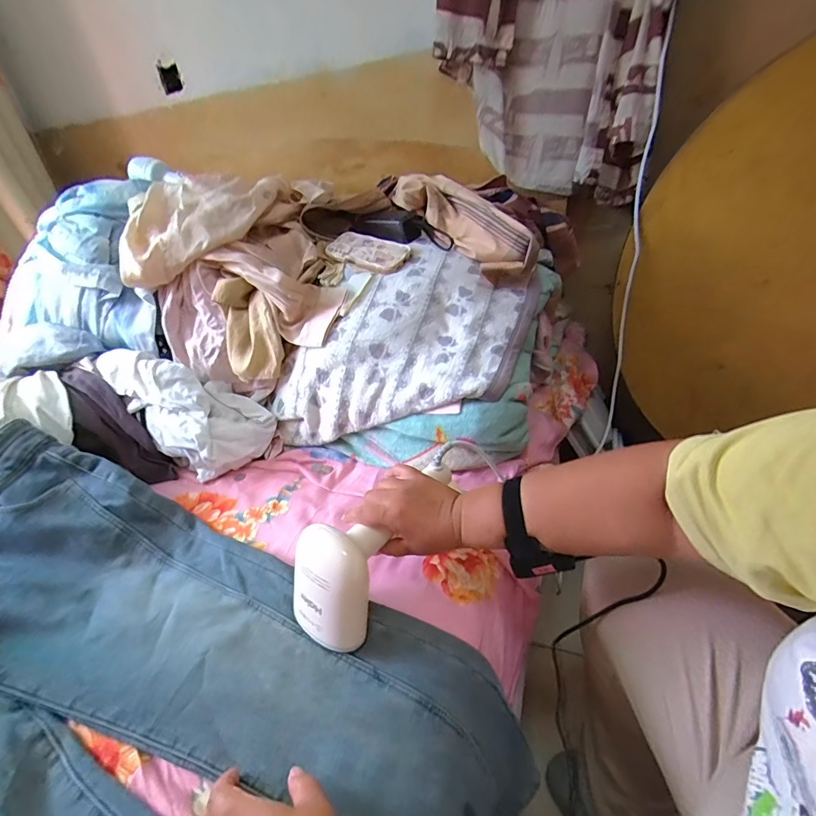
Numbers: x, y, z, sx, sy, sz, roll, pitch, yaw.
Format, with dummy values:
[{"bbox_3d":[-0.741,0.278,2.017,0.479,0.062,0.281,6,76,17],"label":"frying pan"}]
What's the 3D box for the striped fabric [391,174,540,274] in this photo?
[{"bbox_3d":[0.093,-0.351,0.791,0.099,0.080,0.355,-25,55,-27],"label":"striped fabric"}]

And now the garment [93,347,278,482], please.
[{"bbox_3d":[-0.384,-0.019,0.729,0.329,0.099,0.153,33,41,4],"label":"garment"}]

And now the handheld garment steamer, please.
[{"bbox_3d":[-0.044,0.146,0.523,0.089,0.103,0.240,13,37,28],"label":"handheld garment steamer"}]

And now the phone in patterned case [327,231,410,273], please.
[{"bbox_3d":[-0.077,-0.294,0.811,0.165,0.008,0.090,23,59,26],"label":"phone in patterned case"}]

